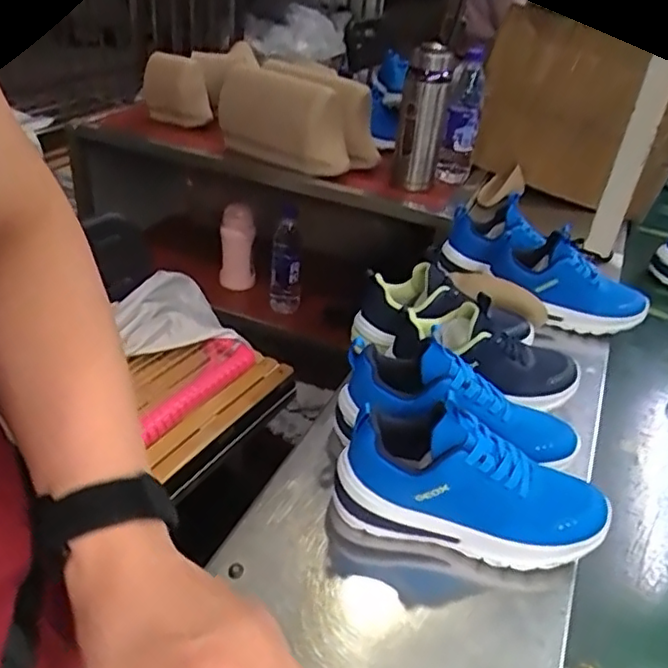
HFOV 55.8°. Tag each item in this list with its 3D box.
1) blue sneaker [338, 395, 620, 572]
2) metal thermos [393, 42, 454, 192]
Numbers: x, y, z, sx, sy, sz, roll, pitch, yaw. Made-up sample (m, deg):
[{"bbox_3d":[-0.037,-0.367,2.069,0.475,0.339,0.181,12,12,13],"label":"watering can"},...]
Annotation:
[{"bbox_3d":[0.117,0.114,0.518,0.222,0.103,0.089,12,34,7],"label":"blue sneaker"},{"bbox_3d":[0.146,-0.353,1.050,0.073,0.223,0.089,9,33,4],"label":"metal thermos"}]

